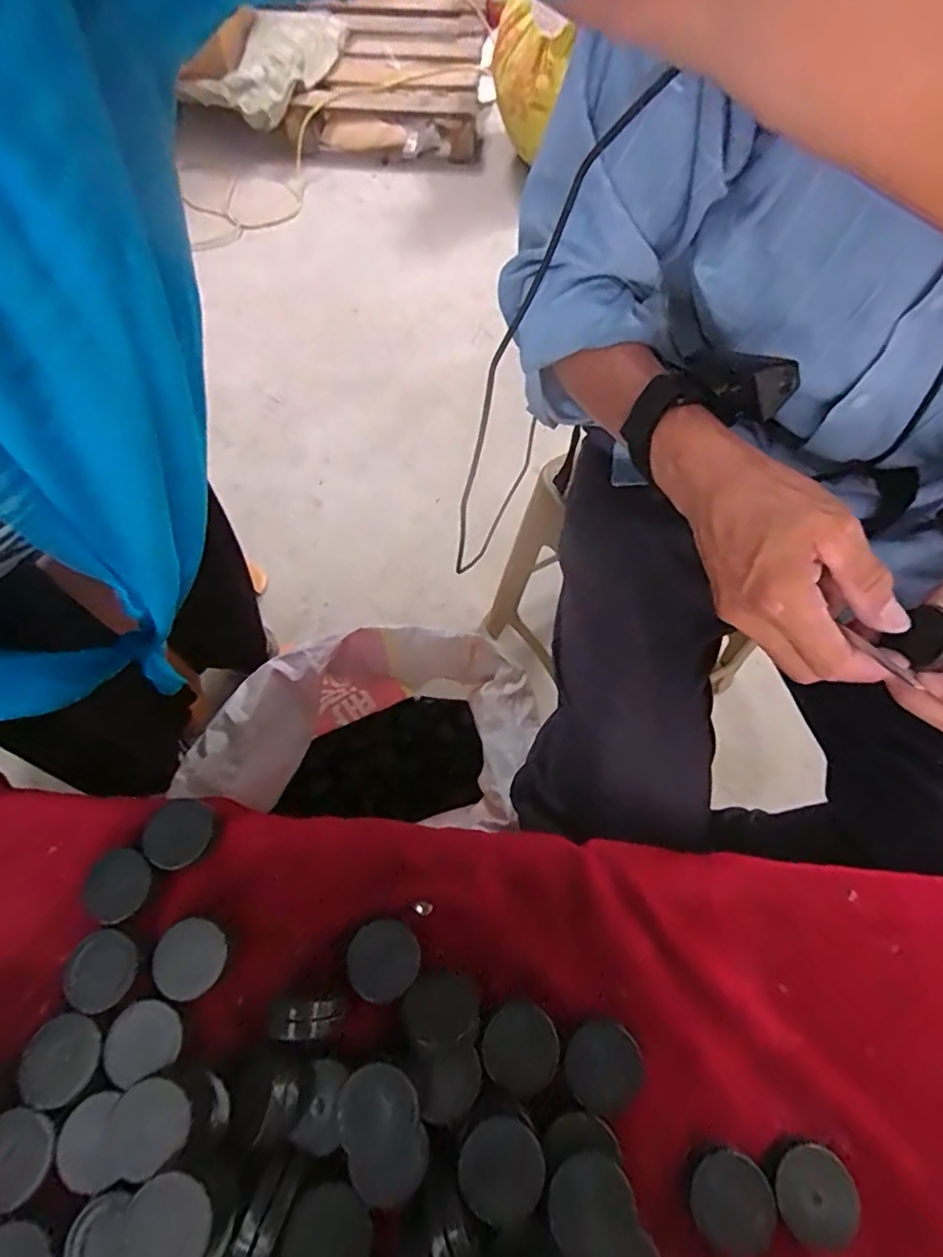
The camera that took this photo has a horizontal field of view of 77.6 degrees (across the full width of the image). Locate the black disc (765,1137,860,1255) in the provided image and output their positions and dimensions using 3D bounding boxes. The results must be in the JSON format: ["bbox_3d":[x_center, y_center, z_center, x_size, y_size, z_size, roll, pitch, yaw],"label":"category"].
[{"bbox_3d":[0.138,0.227,0.236,0.032,0.006,0.033,0,66,0],"label":"black disc"}]

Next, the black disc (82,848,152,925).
[{"bbox_3d":[-0.170,0.124,0.282,0.031,0.005,0.032,0,66,0],"label":"black disc"}]

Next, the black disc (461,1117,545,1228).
[{"bbox_3d":[0.012,0.210,0.228,0.031,0.004,0.030,5,46,-5],"label":"black disc"}]

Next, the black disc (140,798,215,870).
[{"bbox_3d":[-0.147,0.102,0.294,0.030,0.004,0.033,33,54,5],"label":"black disc"}]

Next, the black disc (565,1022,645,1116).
[{"bbox_3d":[0.057,0.187,0.251,0.032,0.005,0.030,0,66,0],"label":"black disc"}]

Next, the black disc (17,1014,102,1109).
[{"bbox_3d":[-0.176,0.184,0.249,0.031,0.004,0.031,0,66,0],"label":"black disc"}]

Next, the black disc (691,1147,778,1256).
[{"bbox_3d":[0.104,0.227,0.231,0.032,0.005,0.030,0,66,0],"label":"black disc"}]

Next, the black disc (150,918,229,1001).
[{"bbox_3d":[-0.129,0.149,0.265,0.031,0.004,0.030,0,66,0],"label":"black disc"}]

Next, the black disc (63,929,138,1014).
[{"bbox_3d":[-0.168,0.155,0.266,0.033,0.004,0.031,0,66,0],"label":"black disc"}]

